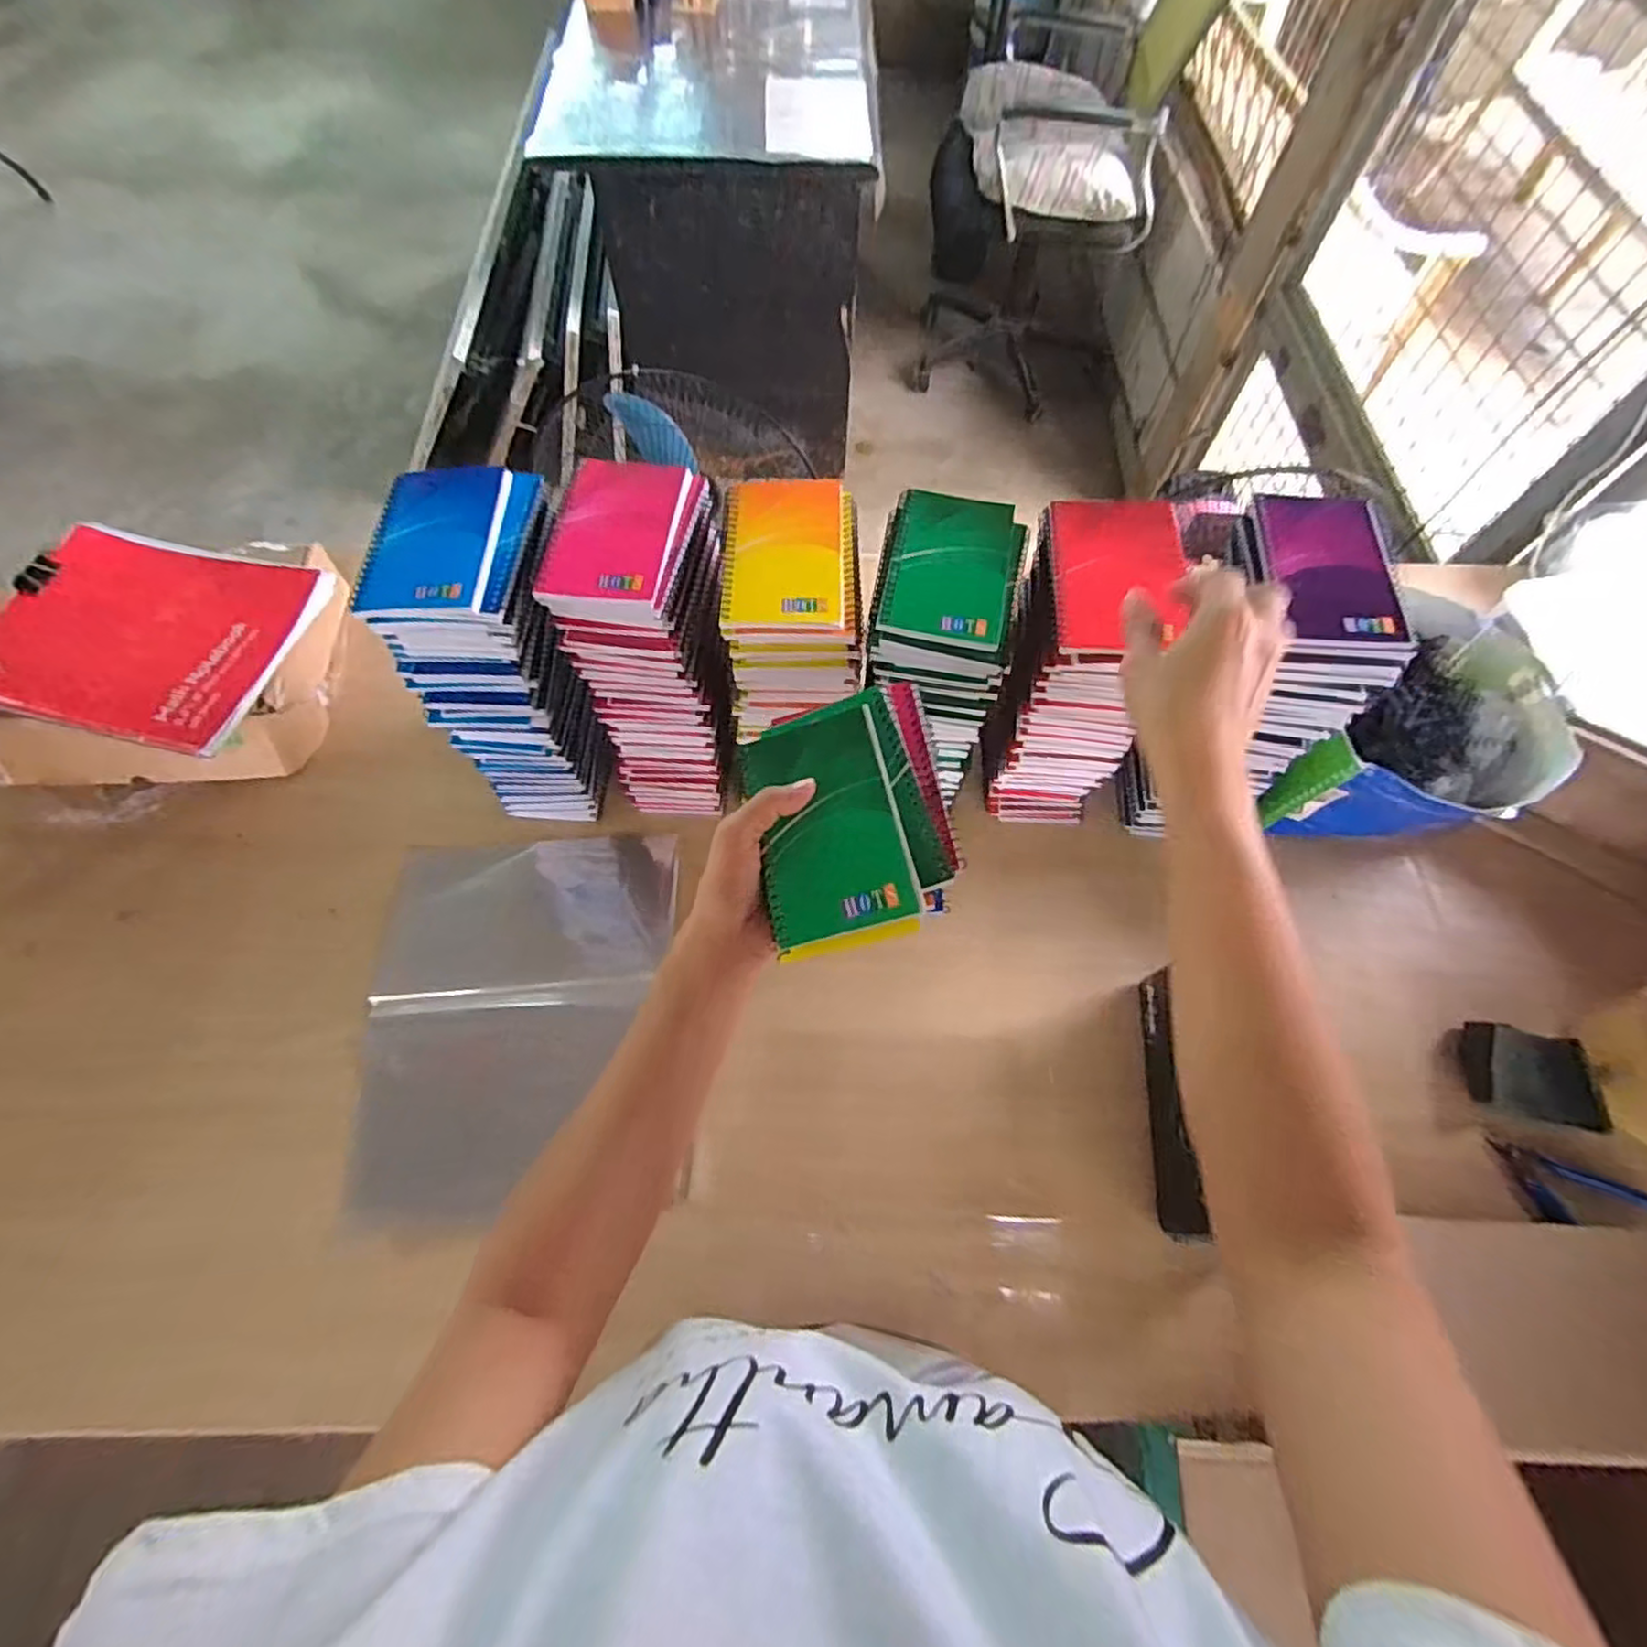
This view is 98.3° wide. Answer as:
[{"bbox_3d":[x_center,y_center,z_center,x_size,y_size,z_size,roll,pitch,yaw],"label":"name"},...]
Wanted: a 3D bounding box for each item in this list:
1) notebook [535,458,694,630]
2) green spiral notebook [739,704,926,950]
[{"bbox_3d":[-0.141,-0.196,0.489,0.082,0.023,0.125,3,65,0],"label":"notebook"},{"bbox_3d":[0.002,0.000,0.406,0.084,0.008,0.126,-15,73,7],"label":"green spiral notebook"}]

